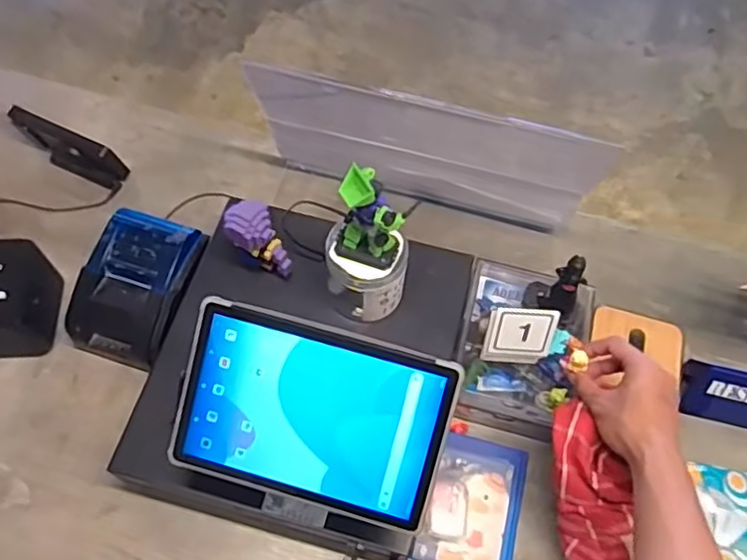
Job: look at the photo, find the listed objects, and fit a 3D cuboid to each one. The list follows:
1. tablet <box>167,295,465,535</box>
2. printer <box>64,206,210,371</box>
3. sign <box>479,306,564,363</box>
[{"bbox_3d":[-0.056,0.123,0.573,0.241,0.007,0.162,15,96,5],"label":"tablet"},{"bbox_3d":[-0.300,0.012,0.810,0.135,0.111,0.172,18,61,6],"label":"printer"},{"bbox_3d":[0.160,0.063,0.695,0.072,0.077,0.011,4,37,0],"label":"sign"}]

